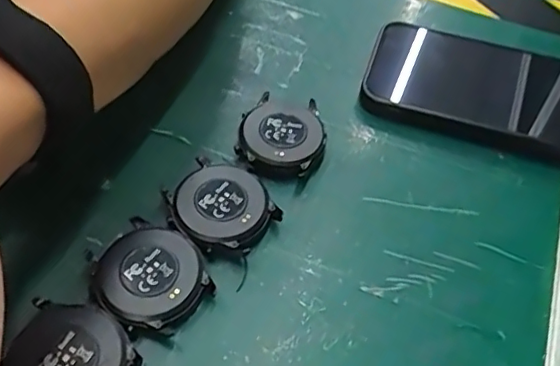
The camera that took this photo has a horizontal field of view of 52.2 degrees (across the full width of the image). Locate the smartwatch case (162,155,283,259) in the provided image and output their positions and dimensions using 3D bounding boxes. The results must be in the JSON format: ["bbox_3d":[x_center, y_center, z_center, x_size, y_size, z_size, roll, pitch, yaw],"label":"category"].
[{"bbox_3d":[-0.027,0.011,0.267,0.049,0.010,0.044,39,60,21],"label":"smartwatch case"}]

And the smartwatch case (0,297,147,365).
[{"bbox_3d":[-0.080,0.069,0.221,0.048,0.014,0.041,24,55,12],"label":"smartwatch case"}]

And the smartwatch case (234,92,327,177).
[{"bbox_3d":[0.001,-0.025,0.297,0.043,0.012,0.049,11,53,3],"label":"smartwatch case"}]

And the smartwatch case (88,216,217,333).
[{"bbox_3d":[-0.057,0.039,0.246,0.052,0.012,0.043,39,60,22],"label":"smartwatch case"}]

